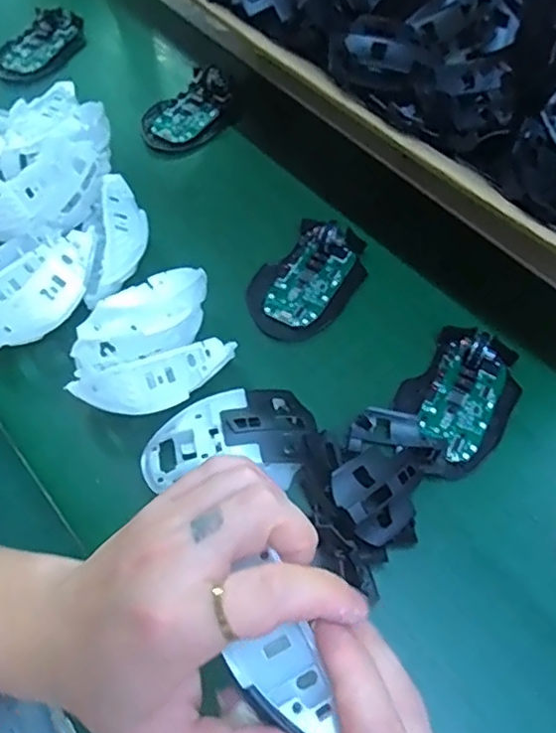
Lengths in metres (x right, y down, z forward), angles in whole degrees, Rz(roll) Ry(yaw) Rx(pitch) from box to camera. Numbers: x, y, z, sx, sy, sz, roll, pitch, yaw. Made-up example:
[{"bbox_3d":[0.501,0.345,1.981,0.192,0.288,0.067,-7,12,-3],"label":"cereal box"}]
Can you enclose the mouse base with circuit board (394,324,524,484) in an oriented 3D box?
[{"bbox_3d":[0.127,0.021,0.413,0.074,0.026,0.120,34,66,18],"label":"mouse base with circuit board"}]

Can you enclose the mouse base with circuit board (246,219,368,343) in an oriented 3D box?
[{"bbox_3d":[0.024,-0.072,0.471,0.070,0.024,0.113,34,66,18],"label":"mouse base with circuit board"}]

